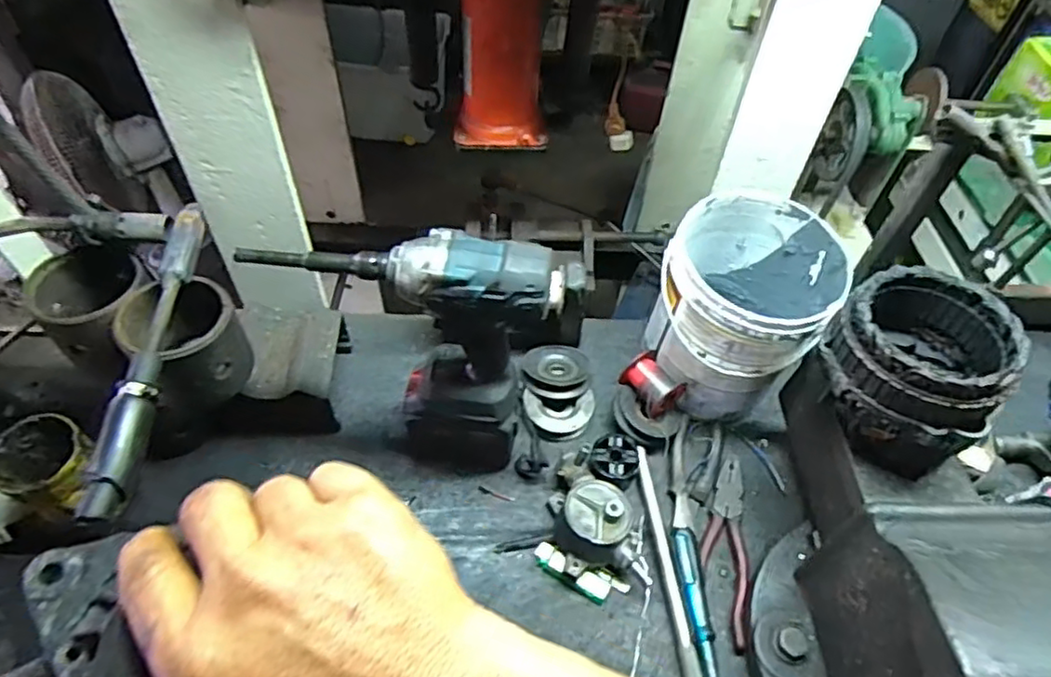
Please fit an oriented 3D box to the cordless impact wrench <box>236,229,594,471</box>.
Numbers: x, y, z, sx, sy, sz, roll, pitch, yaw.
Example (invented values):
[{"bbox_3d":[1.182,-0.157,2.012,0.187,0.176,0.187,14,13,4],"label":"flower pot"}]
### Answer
[{"bbox_3d":[-0.104,0.013,0.608,0.255,0.276,0.072,11,52,4],"label":"cordless impact wrench"}]

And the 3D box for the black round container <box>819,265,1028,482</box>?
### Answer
[{"bbox_3d":[0.320,0.024,0.550,0.123,0.118,0.132,2,52,-3],"label":"black round container"}]

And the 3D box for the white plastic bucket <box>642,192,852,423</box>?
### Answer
[{"bbox_3d":[0.228,-0.027,0.708,0.165,0.175,0.186,29,56,18],"label":"white plastic bucket"}]

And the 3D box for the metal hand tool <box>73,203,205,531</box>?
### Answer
[{"bbox_3d":[-0.285,0.004,0.496,0.027,0.039,0.268,1,52,-3],"label":"metal hand tool"}]

